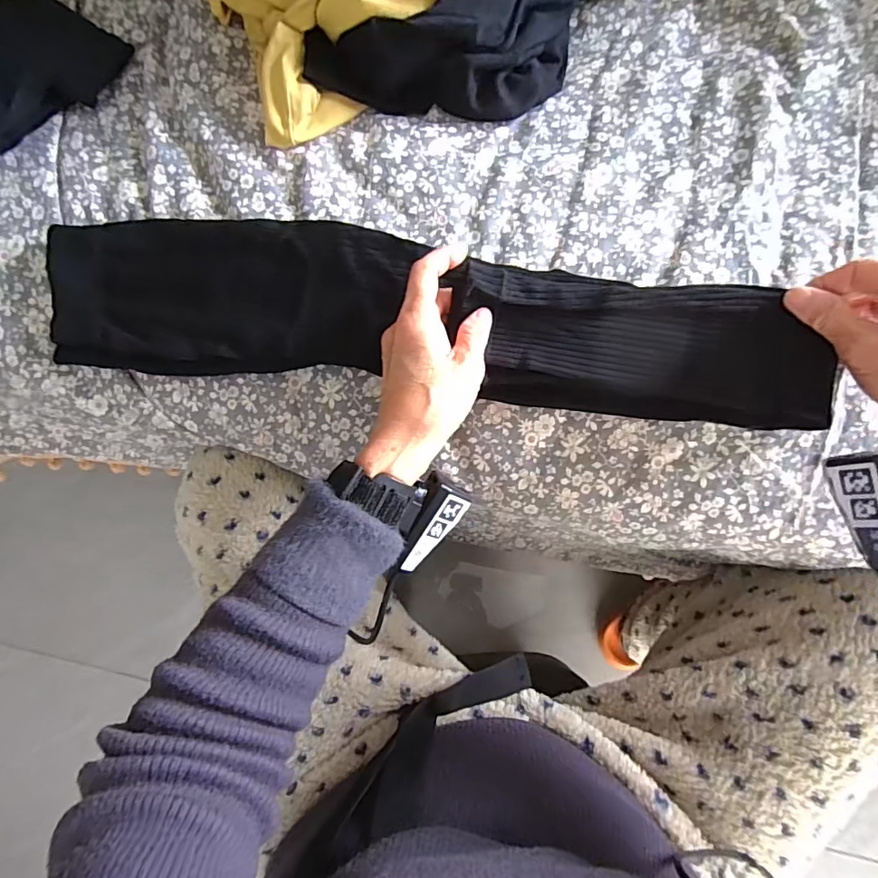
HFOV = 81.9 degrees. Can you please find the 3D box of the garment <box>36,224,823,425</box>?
[{"bbox_3d":[-0.026,-0.092,0.370,0.565,0.024,0.114,6,96,7],"label":"garment"}]

